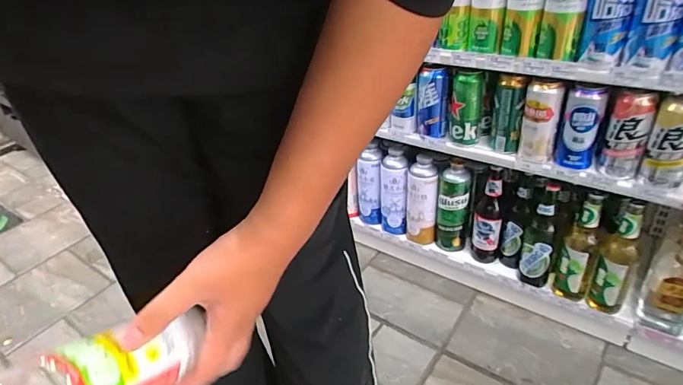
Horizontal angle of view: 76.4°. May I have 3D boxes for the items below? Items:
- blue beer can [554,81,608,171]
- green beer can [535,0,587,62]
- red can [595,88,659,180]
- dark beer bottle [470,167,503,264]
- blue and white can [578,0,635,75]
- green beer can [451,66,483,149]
[{"bbox_3d":[0.435,-0.113,0.793,0.067,0.169,0.077,13,39,25],"label":"blue beer can"},{"bbox_3d":[0.373,-0.308,0.732,0.063,0.148,0.079,9,38,21],"label":"green beer can"},{"bbox_3d":[0.500,-0.103,0.763,0.070,0.174,0.076,16,41,29],"label":"red can"},{"bbox_3d":[0.351,0.070,1.043,0.064,0.265,0.062,6,37,17],"label":"dark beer bottle"},{"bbox_3d":[0.422,-0.278,0.688,0.061,0.168,0.056,13,39,25],"label":"blue and white can"},{"bbox_3d":[0.267,-0.184,0.931,0.061,0.155,0.075,1,36,10],"label":"green beer can"}]

